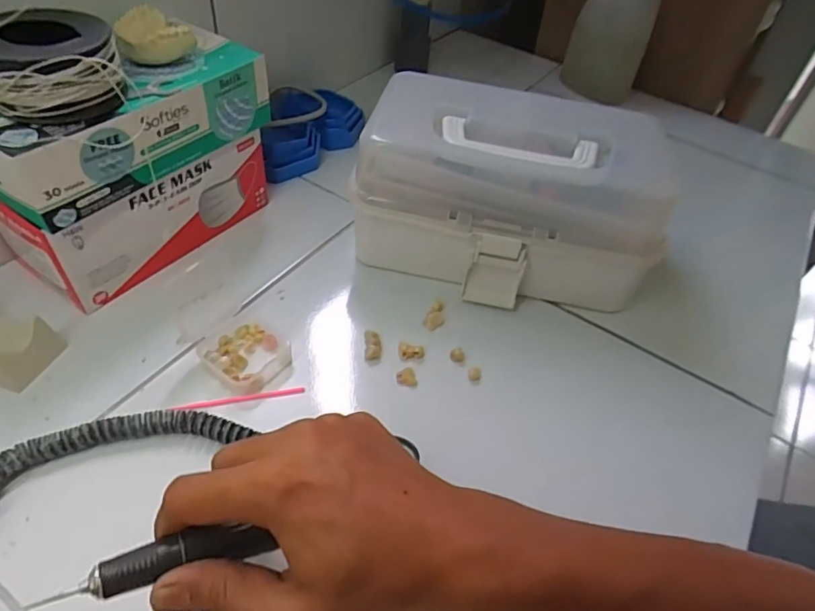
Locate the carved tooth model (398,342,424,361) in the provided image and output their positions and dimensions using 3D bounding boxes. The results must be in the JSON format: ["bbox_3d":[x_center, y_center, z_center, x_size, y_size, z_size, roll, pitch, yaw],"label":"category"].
[{"bbox_3d":[0.003,0.036,0.431,0.020,0.008,0.013,-2,47,-9],"label":"carved tooth model"}]

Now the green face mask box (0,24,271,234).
[{"bbox_3d":[-0.224,-0.148,0.413,0.108,0.063,0.219,32,51,22],"label":"green face mask box"}]

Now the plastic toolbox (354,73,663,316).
[{"bbox_3d":[0.088,-0.096,0.465,0.254,0.137,0.130,15,47,7],"label":"plastic toolbox"}]

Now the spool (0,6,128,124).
[{"bbox_3d":[-0.239,-0.158,0.354,0.086,0.053,0.067,-23,54,-26],"label":"spool"}]

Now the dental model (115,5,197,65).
[{"bbox_3d":[-0.200,-0.214,0.422,0.056,0.027,0.051,-11,49,-17],"label":"dental model"}]

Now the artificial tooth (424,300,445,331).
[{"bbox_3d":[0.025,0.009,0.458,0.014,0.012,0.026,23,48,14],"label":"artificial tooth"}]

